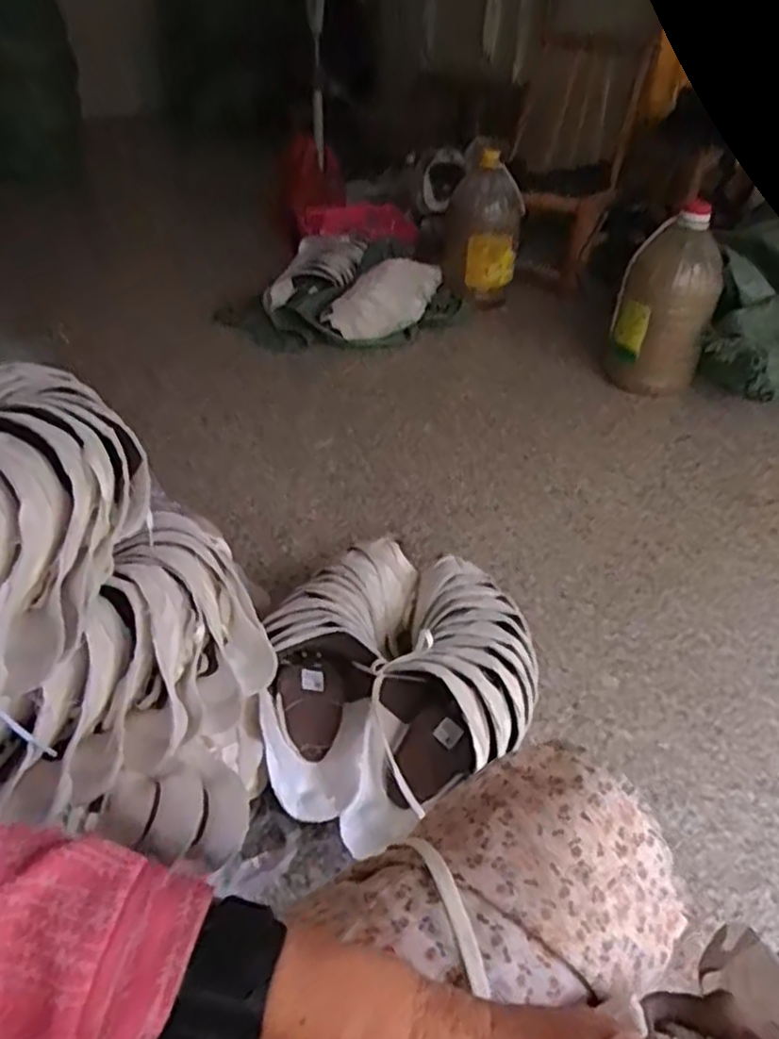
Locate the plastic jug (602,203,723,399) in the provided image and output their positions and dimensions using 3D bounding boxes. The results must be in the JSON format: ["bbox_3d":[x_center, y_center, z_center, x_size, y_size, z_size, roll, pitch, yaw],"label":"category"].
[{"bbox_3d":[0.587,-0.457,1.557,0.197,0.344,0.154,16,40,17],"label":"plastic jug"}]

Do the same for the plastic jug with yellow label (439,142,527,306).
[{"bbox_3d":[0.227,-0.726,1.831,0.198,0.314,0.158,10,39,9],"label":"plastic jug with yellow label"}]

